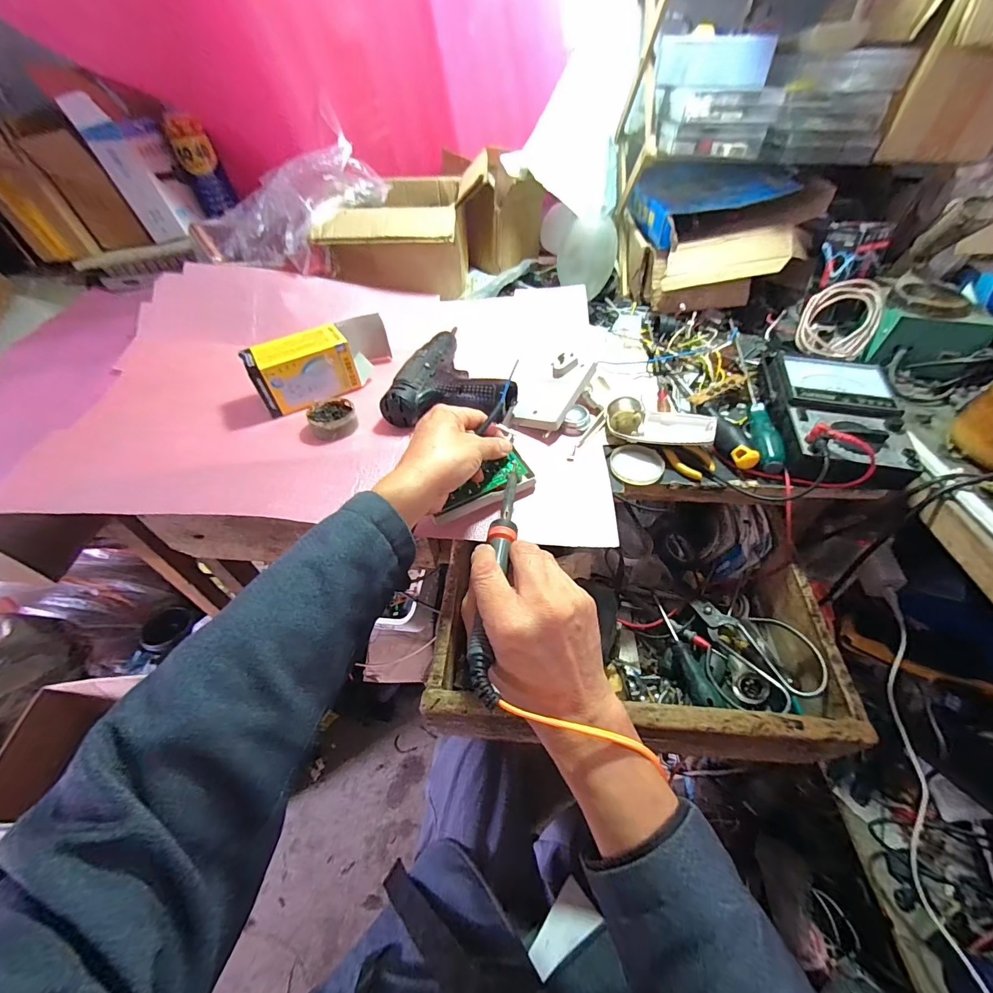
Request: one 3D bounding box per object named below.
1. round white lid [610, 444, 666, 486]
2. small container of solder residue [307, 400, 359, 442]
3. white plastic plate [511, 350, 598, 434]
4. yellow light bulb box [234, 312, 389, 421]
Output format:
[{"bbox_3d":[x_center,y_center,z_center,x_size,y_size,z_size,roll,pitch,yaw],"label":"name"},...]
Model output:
[{"bbox_3d":[0.153,-0.036,0.459,0.054,0.009,0.054,0,49,0],"label":"round white lid"},{"bbox_3d":[-0.198,-0.096,0.509,0.053,0.019,0.059,-17,51,-14],"label":"small container of solder residue"},{"bbox_3d":[0.069,-0.128,0.502,0.065,0.018,0.125,18,62,20],"label":"white plastic plate"},{"bbox_3d":[-0.224,-0.180,0.552,0.184,0.064,0.071,-28,54,-22],"label":"yellow light bulb box"}]

